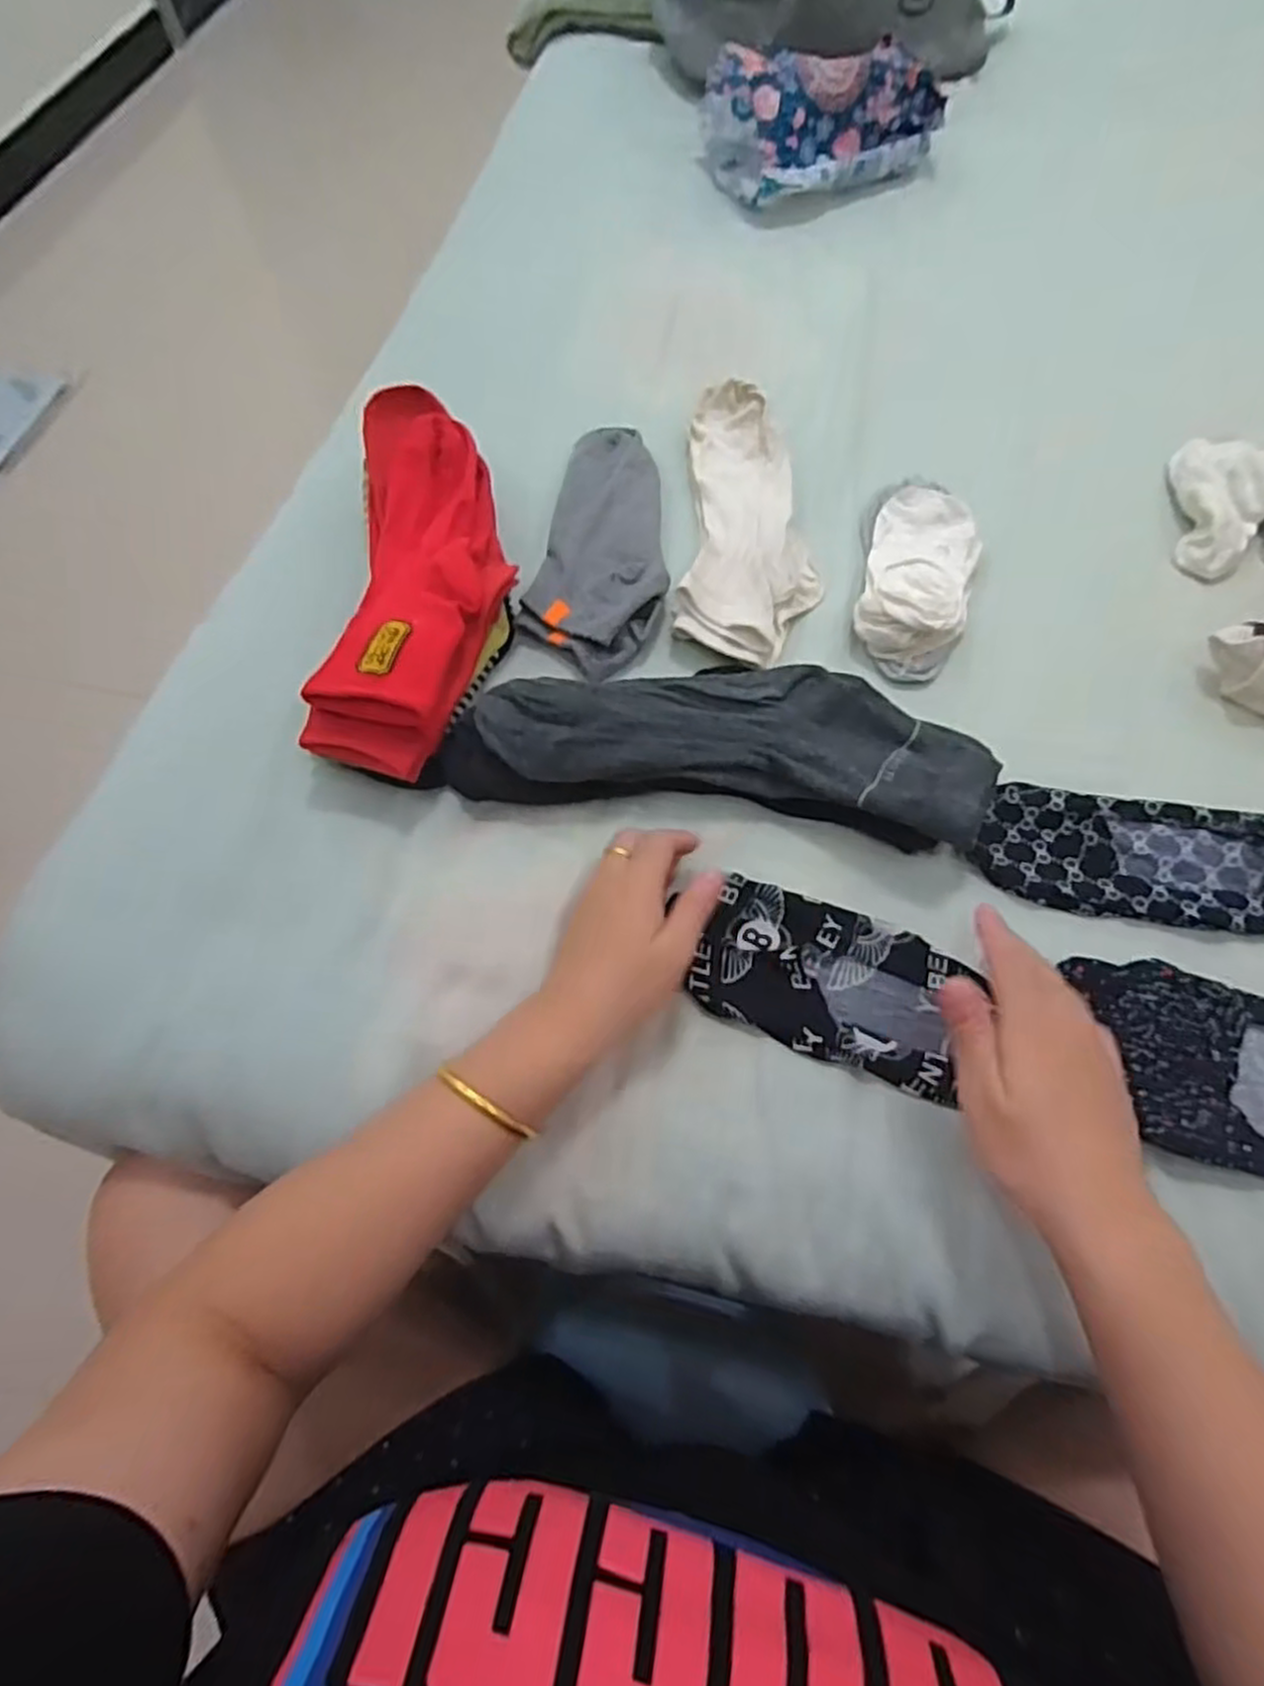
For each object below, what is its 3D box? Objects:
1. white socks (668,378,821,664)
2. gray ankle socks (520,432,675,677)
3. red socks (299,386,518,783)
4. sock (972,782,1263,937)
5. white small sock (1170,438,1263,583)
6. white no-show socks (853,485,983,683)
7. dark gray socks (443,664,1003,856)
[{"bbox_3d":[0.087,-0.231,0.553,0.099,0.035,0.241,4,64,4],"label":"white socks"},{"bbox_3d":[-0.016,-0.208,0.546,0.092,0.026,0.210,10,64,7],"label":"gray ankle socks"},{"bbox_3d":[-0.134,-0.171,0.500,0.105,0.062,0.284,0,64,2],"label":"red socks"},{"bbox_3d":[0.294,0.010,0.442,0.180,0.013,0.073,9,64,6],"label":"sock"},{"bbox_3d":[0.439,-0.241,0.556,0.117,0.033,0.129,39,70,19],"label":"white small sock"},{"bbox_3d":[0.198,-0.189,0.534,0.078,0.032,0.168,16,65,10],"label":"white no-show socks"},{"bbox_3d":[0.052,-0.064,0.459,0.311,0.057,0.108,9,64,6],"label":"dark gray socks"}]

